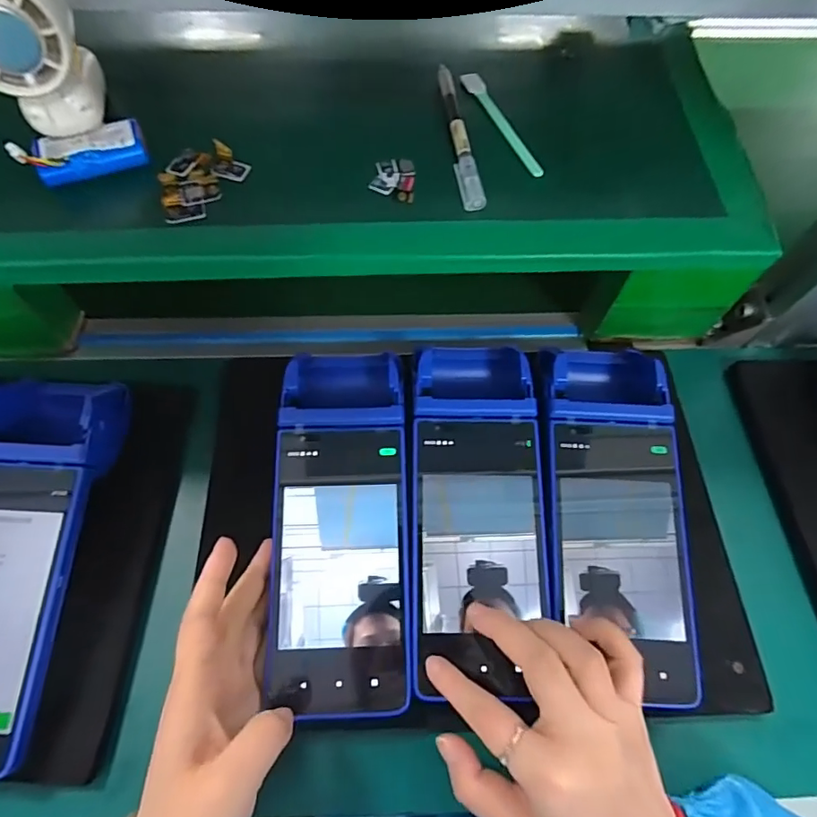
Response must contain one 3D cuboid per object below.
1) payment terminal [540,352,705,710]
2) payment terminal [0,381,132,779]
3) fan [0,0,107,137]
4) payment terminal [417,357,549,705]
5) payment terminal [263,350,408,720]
[{"bbox_3d":[0.128,0.057,0.319,0.080,0.048,0.214,2,66,-3],"label":"payment terminal"},{"bbox_3d":[-0.235,0.082,0.302,0.086,0.060,0.229,4,60,-2],"label":"payment terminal"},{"bbox_3d":[-0.211,-0.201,0.278,0.058,0.087,0.071,-19,63,-14],"label":"fan"},{"bbox_3d":[0.043,0.062,0.315,0.082,0.036,0.220,4,70,-2],"label":"payment terminal"},{"bbox_3d":[-0.042,0.063,0.315,0.078,0.037,0.222,-1,70,-5],"label":"payment terminal"}]

